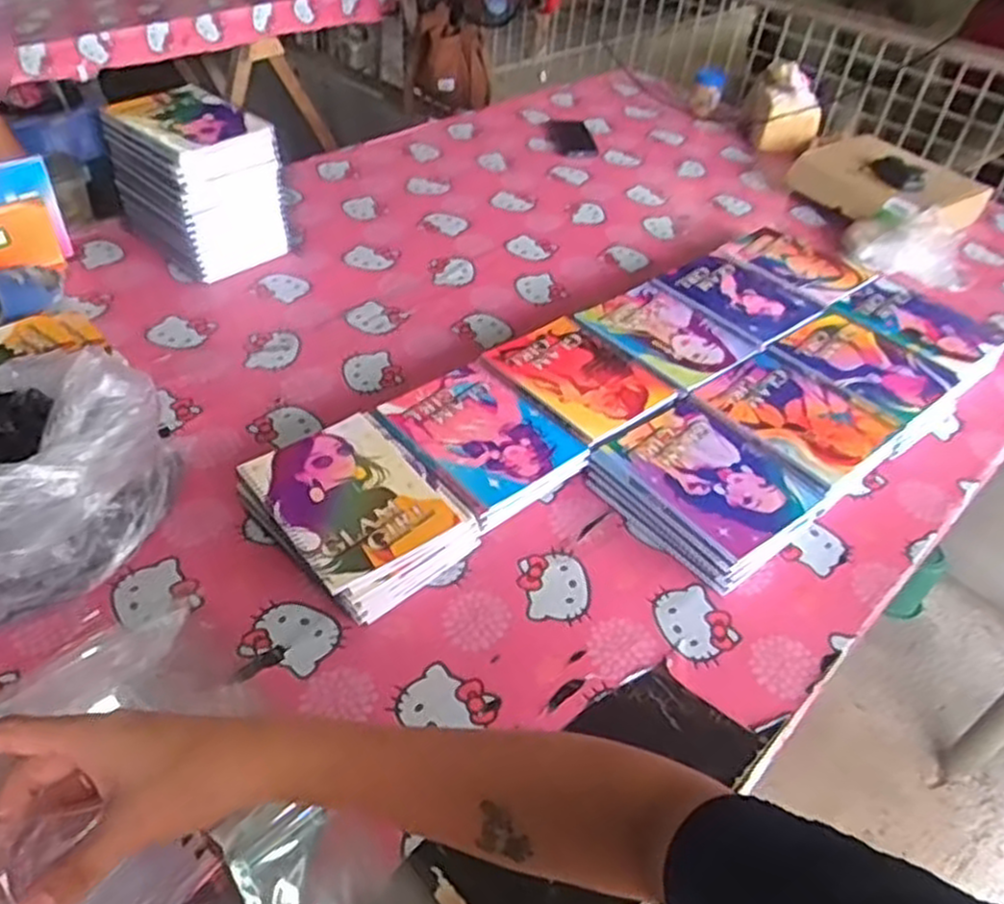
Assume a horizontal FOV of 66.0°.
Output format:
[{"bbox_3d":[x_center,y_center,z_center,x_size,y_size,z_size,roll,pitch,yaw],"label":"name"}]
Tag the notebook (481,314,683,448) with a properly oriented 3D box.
[{"bbox_3d":[0.097,-0.095,0.940,0.156,0.006,0.197,-27,52,-31],"label":"notebook"}]

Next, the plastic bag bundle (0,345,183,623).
[{"bbox_3d":[-0.471,0.022,0.710,0.312,0.168,0.233,-26,52,-30],"label":"plastic bag bundle"}]

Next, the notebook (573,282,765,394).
[{"bbox_3d":[0.216,-0.159,1.023,0.166,0.013,0.201,-30,54,-33],"label":"notebook"}]

